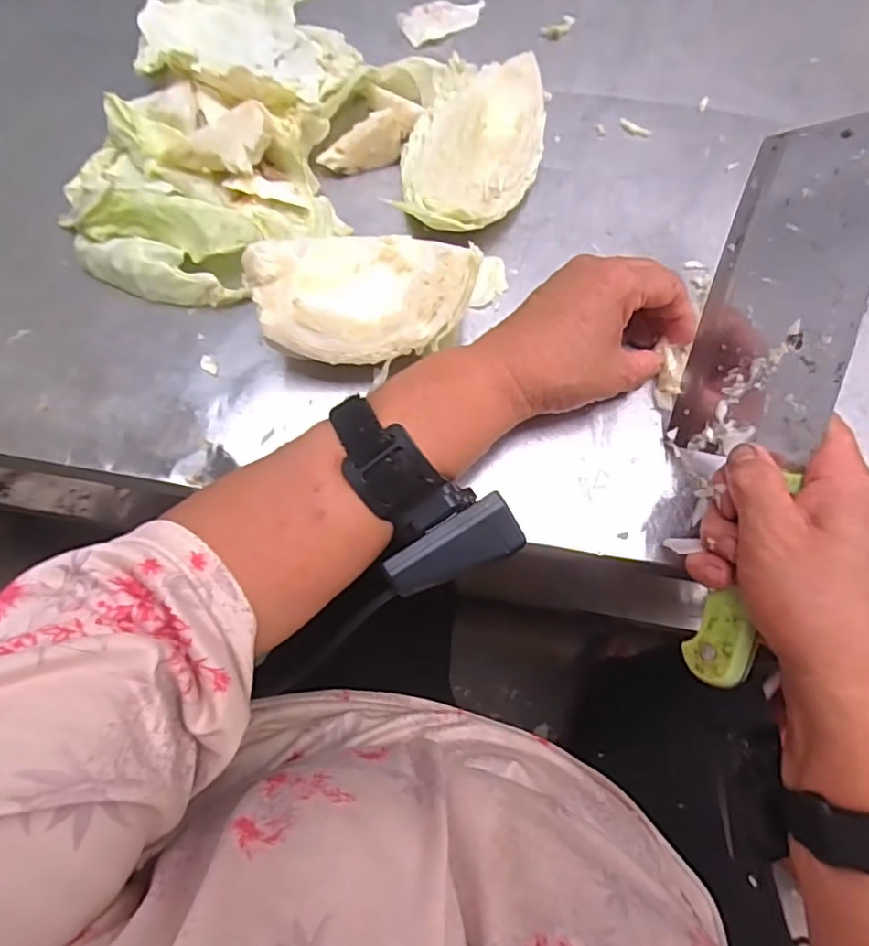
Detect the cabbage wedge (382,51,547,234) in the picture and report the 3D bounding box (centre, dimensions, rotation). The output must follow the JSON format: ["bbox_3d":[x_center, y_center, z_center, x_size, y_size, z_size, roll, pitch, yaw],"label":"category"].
[{"bbox_3d":[0.020,-0.207,0.401,0.089,0.058,0.129,18,69,6],"label":"cabbage wedge"}]

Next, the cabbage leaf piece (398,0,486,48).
[{"bbox_3d":[0.007,-0.368,0.492,0.075,0.004,0.037,-29,72,-13],"label":"cabbage leaf piece"}]

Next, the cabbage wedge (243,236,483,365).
[{"bbox_3d":[-0.039,-0.095,0.348,0.120,0.061,0.069,-9,69,-5],"label":"cabbage wedge"}]

